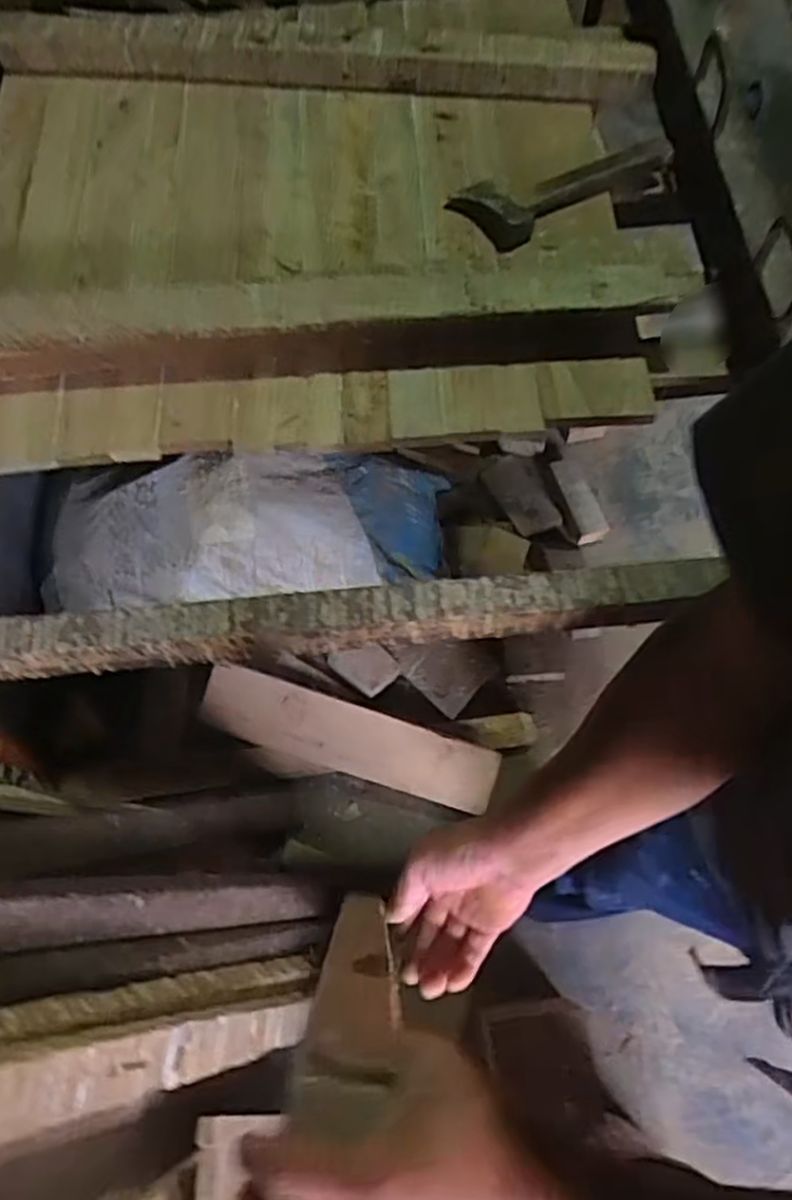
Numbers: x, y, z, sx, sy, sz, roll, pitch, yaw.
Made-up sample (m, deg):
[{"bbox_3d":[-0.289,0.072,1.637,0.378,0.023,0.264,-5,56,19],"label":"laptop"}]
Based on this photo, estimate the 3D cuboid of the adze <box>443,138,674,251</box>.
[{"bbox_3d":[0.214,-0.544,0.951,0.295,0.041,0.116,-33,71,-12],"label":"adze"}]

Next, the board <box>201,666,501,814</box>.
[{"bbox_3d":[-0.082,0.257,1.374,0.545,0.035,0.133,18,103,-2],"label":"board"}]

